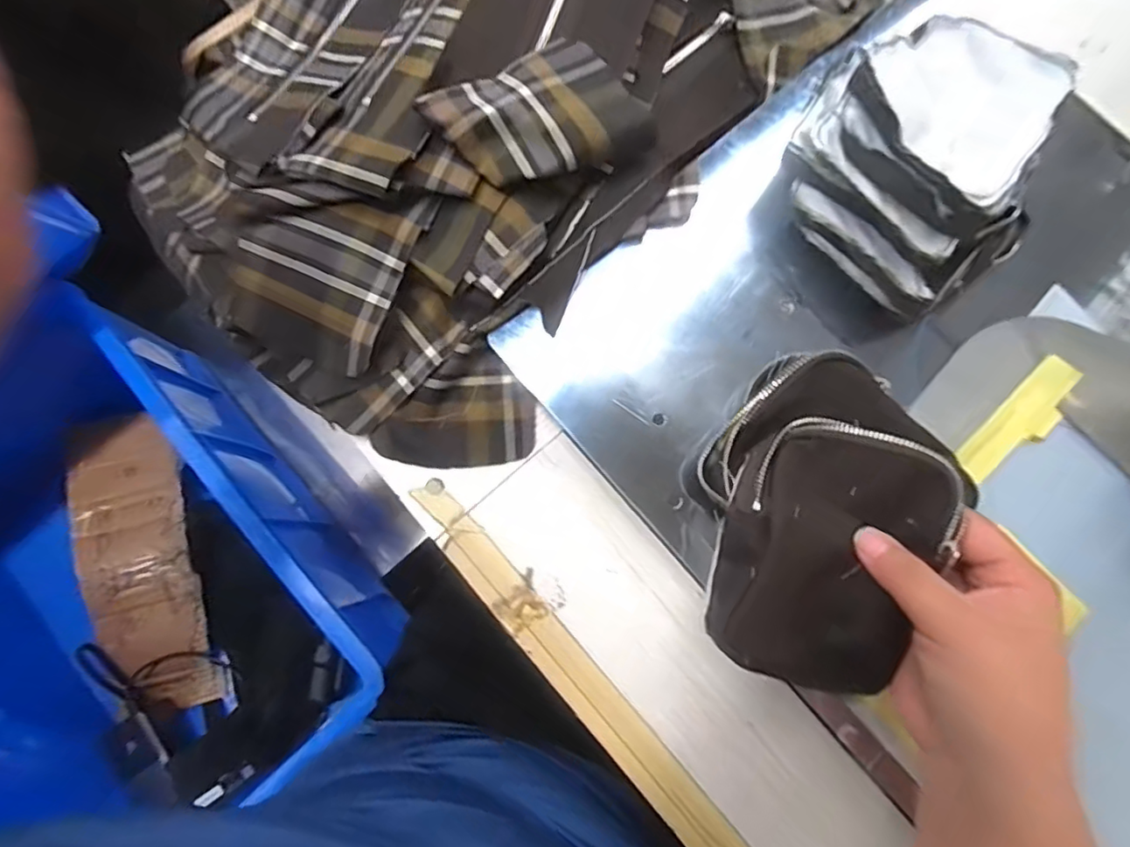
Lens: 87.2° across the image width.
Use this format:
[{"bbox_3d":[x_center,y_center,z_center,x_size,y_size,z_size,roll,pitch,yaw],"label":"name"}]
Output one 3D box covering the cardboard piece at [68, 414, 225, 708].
[{"bbox_3d":[-0.501,0.164,0.705,0.129,0.044,0.348,-14,80,-3],"label":"cardboard piece"}]

